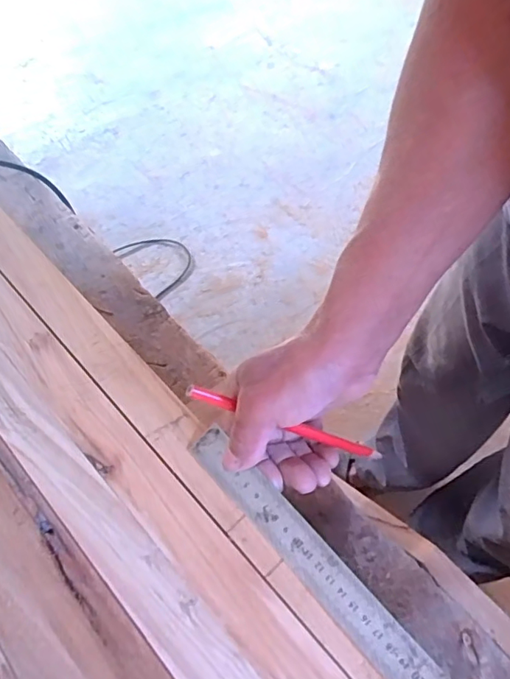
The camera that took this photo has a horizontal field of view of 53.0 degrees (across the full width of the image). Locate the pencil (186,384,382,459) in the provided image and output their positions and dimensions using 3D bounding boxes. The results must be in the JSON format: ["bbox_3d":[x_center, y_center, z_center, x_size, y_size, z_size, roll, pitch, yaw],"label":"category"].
[{"bbox_3d":[0.028,0.062,0.365,0.169,0.009,0.008,23,58,-25],"label":"pencil"}]

